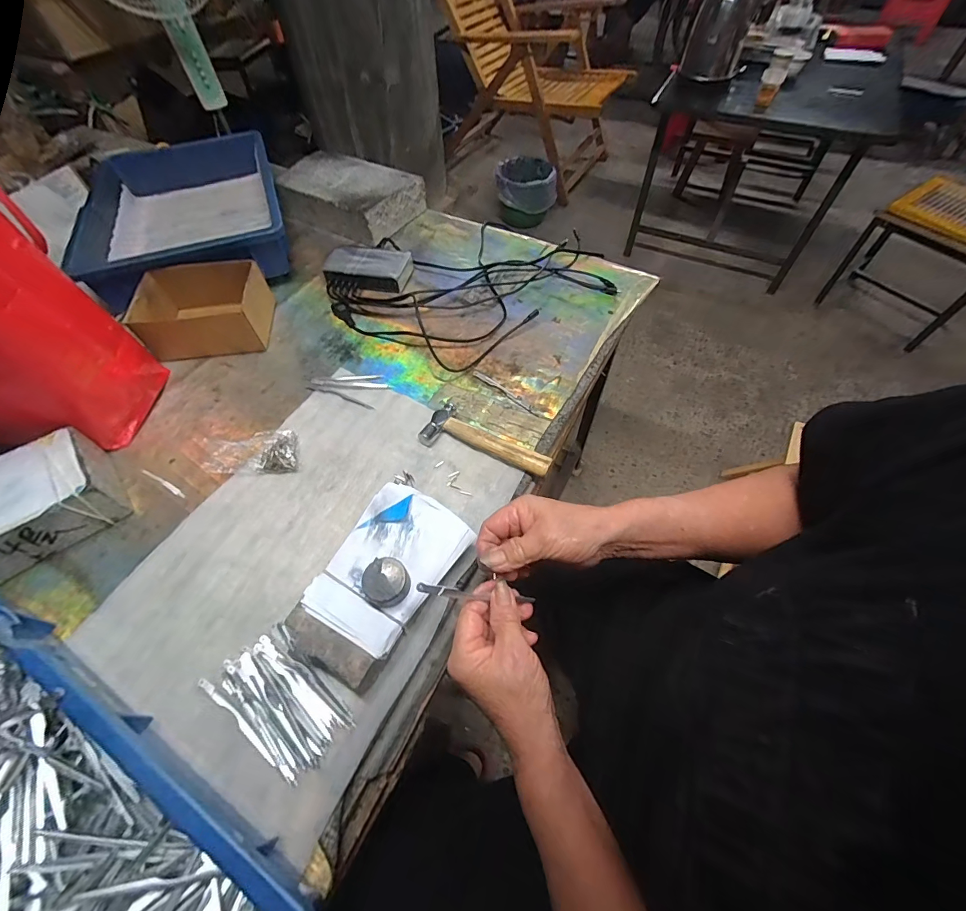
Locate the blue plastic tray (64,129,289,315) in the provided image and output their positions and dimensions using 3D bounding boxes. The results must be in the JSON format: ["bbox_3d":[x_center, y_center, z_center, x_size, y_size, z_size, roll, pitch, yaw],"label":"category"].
[{"bbox_3d":[-0.495,-0.424,0.711,0.281,0.073,0.414,-20,59,-11],"label":"blue plastic tray"}]

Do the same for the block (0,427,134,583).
[{"bbox_3d":[-0.475,0.055,0.439,0.145,0.068,0.100,-38,64,-21],"label":"block"}]

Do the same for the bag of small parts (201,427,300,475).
[{"bbox_3d":[-0.269,-0.010,0.487,0.093,0.040,0.058,-7,57,-3],"label":"bag of small parts"}]

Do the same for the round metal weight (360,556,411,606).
[{"bbox_3d":[-0.084,0.110,0.362,0.036,0.020,0.038,-1,57,1],"label":"round metal weight"}]

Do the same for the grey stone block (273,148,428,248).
[{"bbox_3d":[-0.250,-0.480,0.782,0.241,0.069,0.150,27,62,17],"label":"grey stone block"}]

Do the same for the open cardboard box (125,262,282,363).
[{"bbox_3d":[-0.390,-0.203,0.595,0.159,0.079,0.110,-11,58,-6],"label":"open cardboard box"}]

